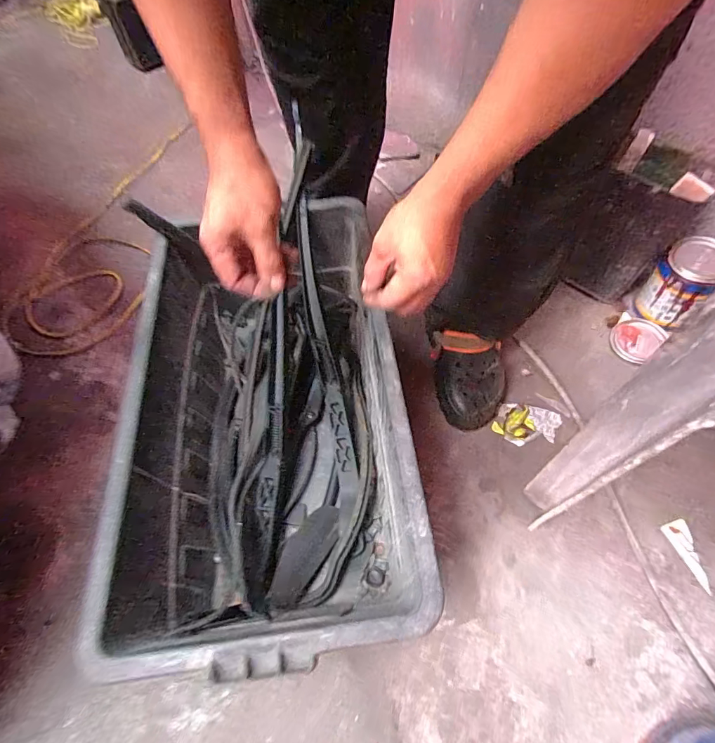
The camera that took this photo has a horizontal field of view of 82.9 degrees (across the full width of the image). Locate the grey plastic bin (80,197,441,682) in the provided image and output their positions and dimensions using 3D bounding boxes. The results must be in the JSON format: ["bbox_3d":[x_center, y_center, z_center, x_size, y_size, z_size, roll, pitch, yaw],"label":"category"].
[{"bbox_3d":[-0.111,0.066,0.585,0.311,0.257,0.570,-8,60,-1],"label":"grey plastic bin"}]

